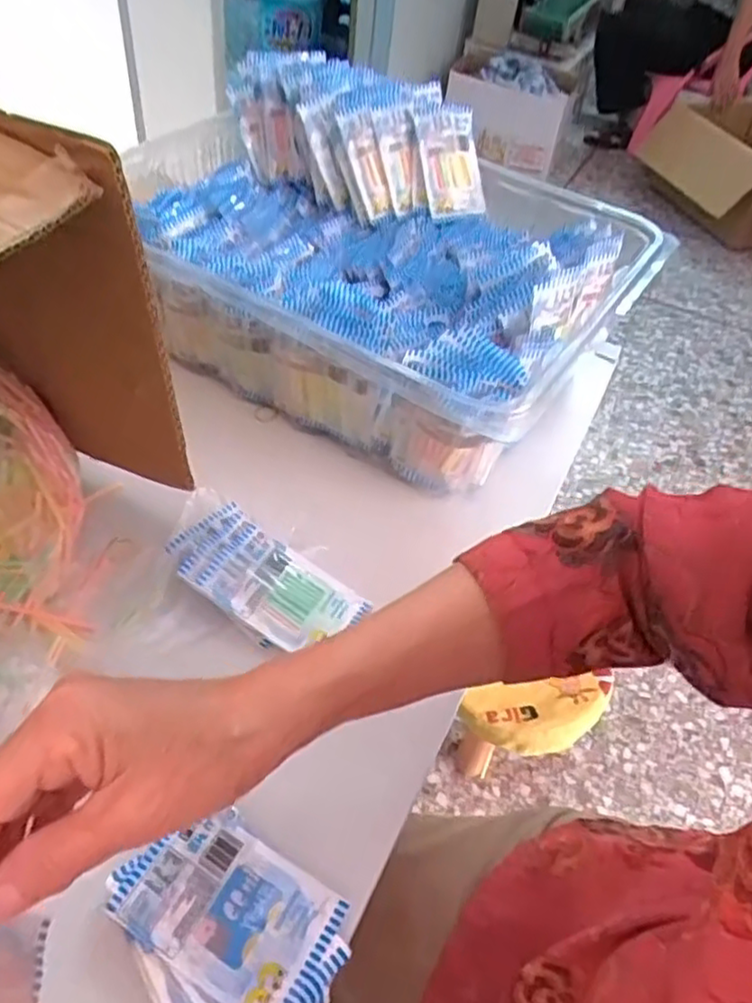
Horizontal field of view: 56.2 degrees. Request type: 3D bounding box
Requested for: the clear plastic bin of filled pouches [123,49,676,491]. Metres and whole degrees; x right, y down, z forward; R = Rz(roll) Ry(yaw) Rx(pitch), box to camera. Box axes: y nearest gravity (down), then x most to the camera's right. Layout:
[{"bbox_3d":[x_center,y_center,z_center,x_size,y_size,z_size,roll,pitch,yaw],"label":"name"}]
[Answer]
[{"bbox_3d":[0.001,-0.218,0.631,0.420,0.166,0.347,28,51,17],"label":"clear plastic bin of filled pouches"}]

